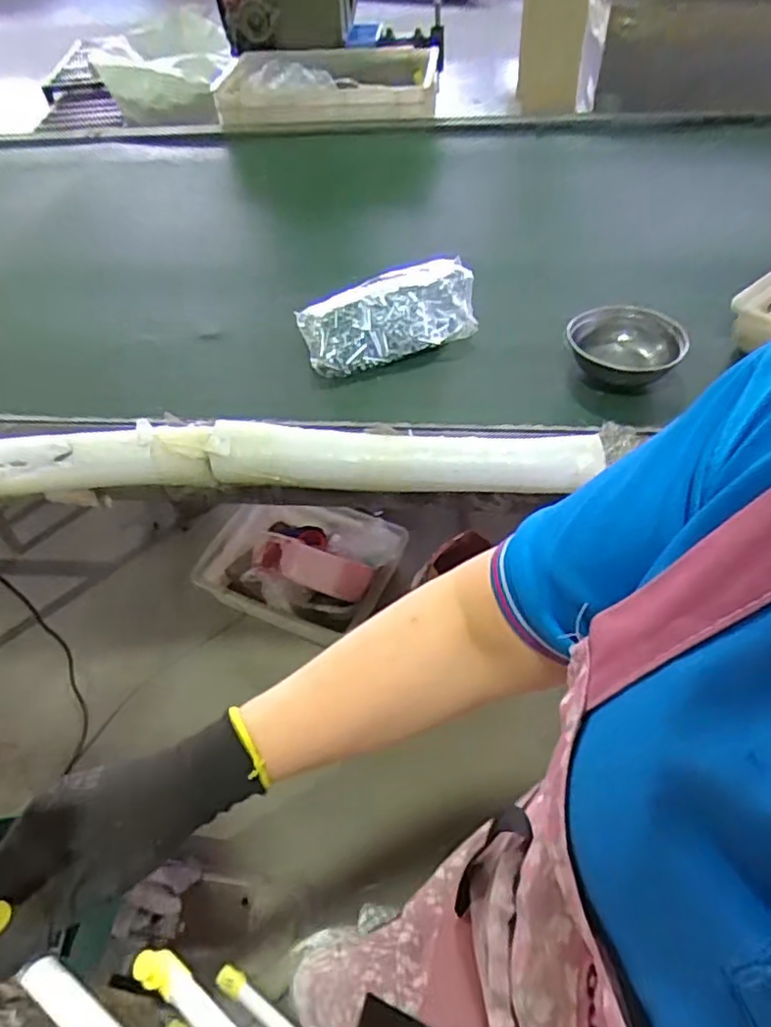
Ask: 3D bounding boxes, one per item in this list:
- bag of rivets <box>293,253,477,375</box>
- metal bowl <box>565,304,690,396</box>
[{"bbox_3d":[0.007,-0.300,0.975,0.270,0.073,0.149,-17,50,-9],"label":"bag of rivets"},{"bbox_3d":[0.329,-0.227,0.910,0.141,0.074,0.162,-7,49,-1],"label":"metal bowl"}]

